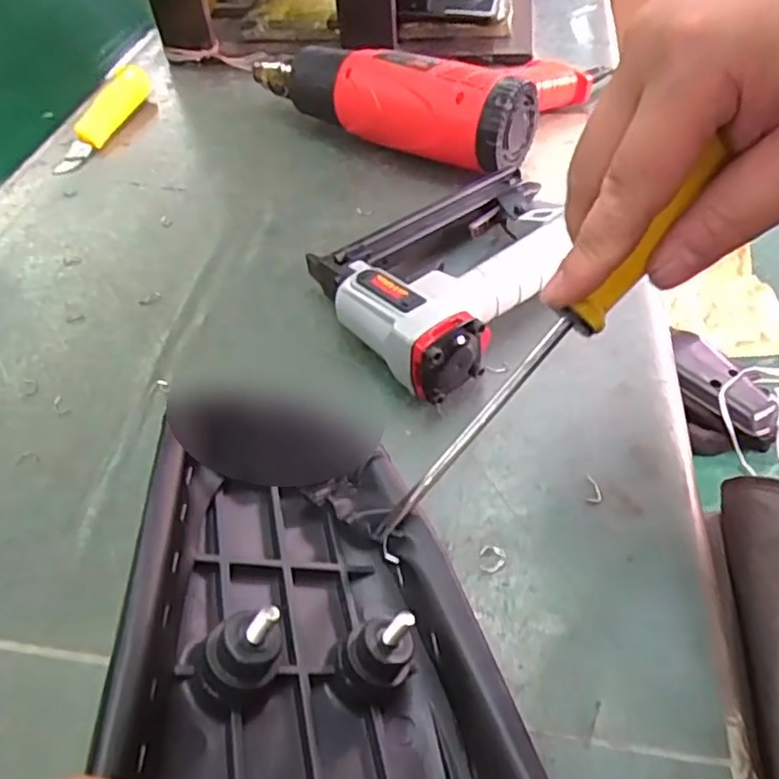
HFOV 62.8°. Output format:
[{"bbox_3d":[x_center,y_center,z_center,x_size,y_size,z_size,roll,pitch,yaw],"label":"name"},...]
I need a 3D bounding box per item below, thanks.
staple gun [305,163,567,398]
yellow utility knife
[{"bbox_3d":[0.053,-0.080,0.405,0.183,0.049,0.135,-29,53,-20],"label":"staple gun"},{"bbox_3d":[-0.267,-0.266,0.609,0.038,0.020,0.185,3,49,7],"label":"yellow utility knife"}]

